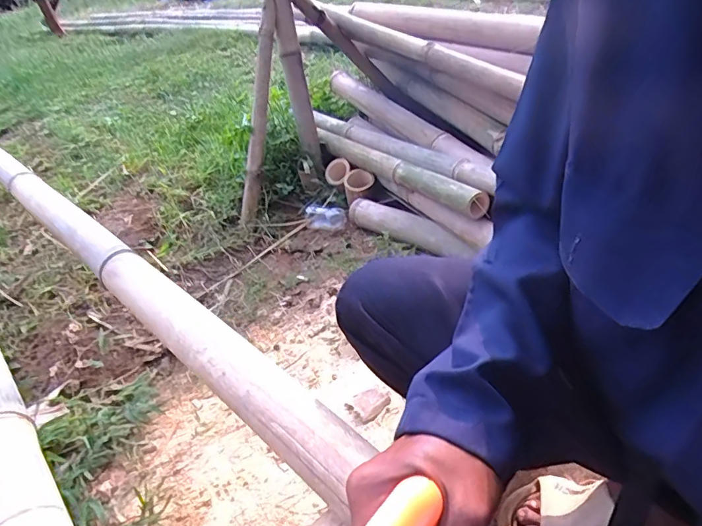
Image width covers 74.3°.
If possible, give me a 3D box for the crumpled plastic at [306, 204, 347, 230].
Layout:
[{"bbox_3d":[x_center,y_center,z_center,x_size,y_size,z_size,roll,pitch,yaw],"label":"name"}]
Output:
[{"bbox_3d":[-0.071,-0.117,1.220,0.113,0.046,0.048,10,40,27],"label":"crumpled plastic"}]

